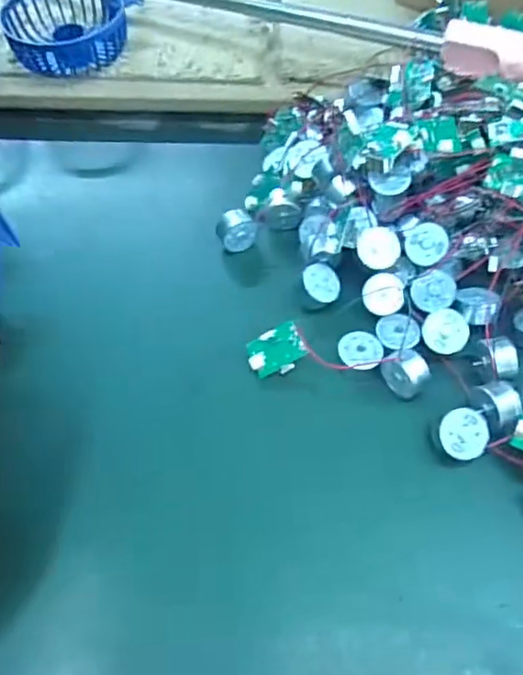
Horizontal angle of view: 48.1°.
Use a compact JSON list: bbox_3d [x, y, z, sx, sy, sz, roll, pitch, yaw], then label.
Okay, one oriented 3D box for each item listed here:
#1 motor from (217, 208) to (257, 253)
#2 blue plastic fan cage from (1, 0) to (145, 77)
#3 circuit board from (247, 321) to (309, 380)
[{"bbox_3d":[-0.015,-0.066,0.366,0.024,0.022,0.015,-25,58,-15],"label":"motor"},{"bbox_3d":[-0.144,-0.242,0.452,0.101,0.032,0.081,-25,58,-15],"label":"blue plastic fan cage"},{"bbox_3d":[0.008,0.008,0.316,0.031,0.004,0.023,-28,91,12],"label":"circuit board"}]

